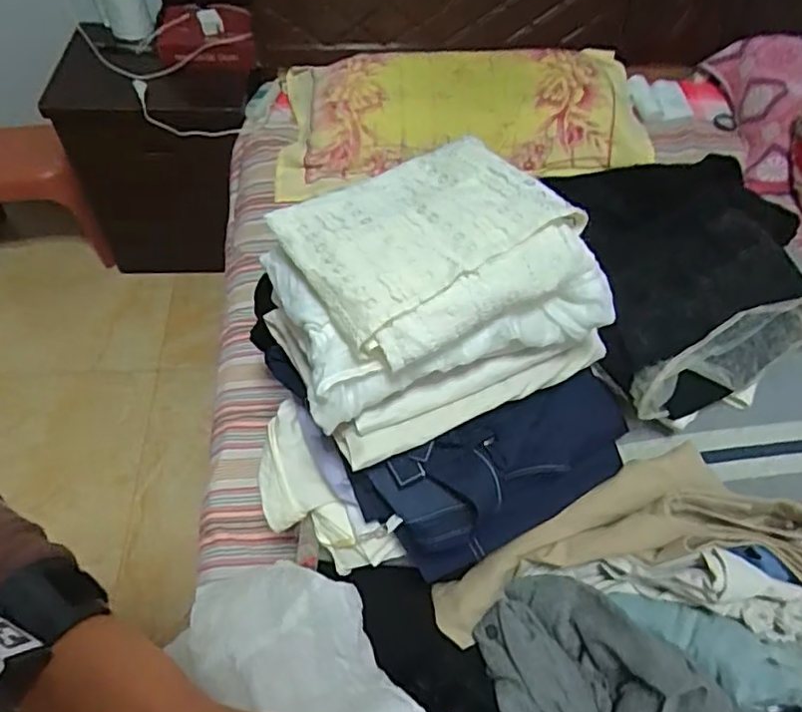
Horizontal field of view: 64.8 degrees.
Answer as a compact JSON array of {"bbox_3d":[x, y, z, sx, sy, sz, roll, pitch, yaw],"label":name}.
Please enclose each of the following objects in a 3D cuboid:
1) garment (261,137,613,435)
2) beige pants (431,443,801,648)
[{"bbox_3d":[0.018,-0.077,0.508,0.227,0.097,0.191,-16,56,-14],"label":"garment"},{"bbox_3d":[0.219,0.193,0.595,0.380,0.162,0.145,-13,54,9],"label":"beige pants"}]

